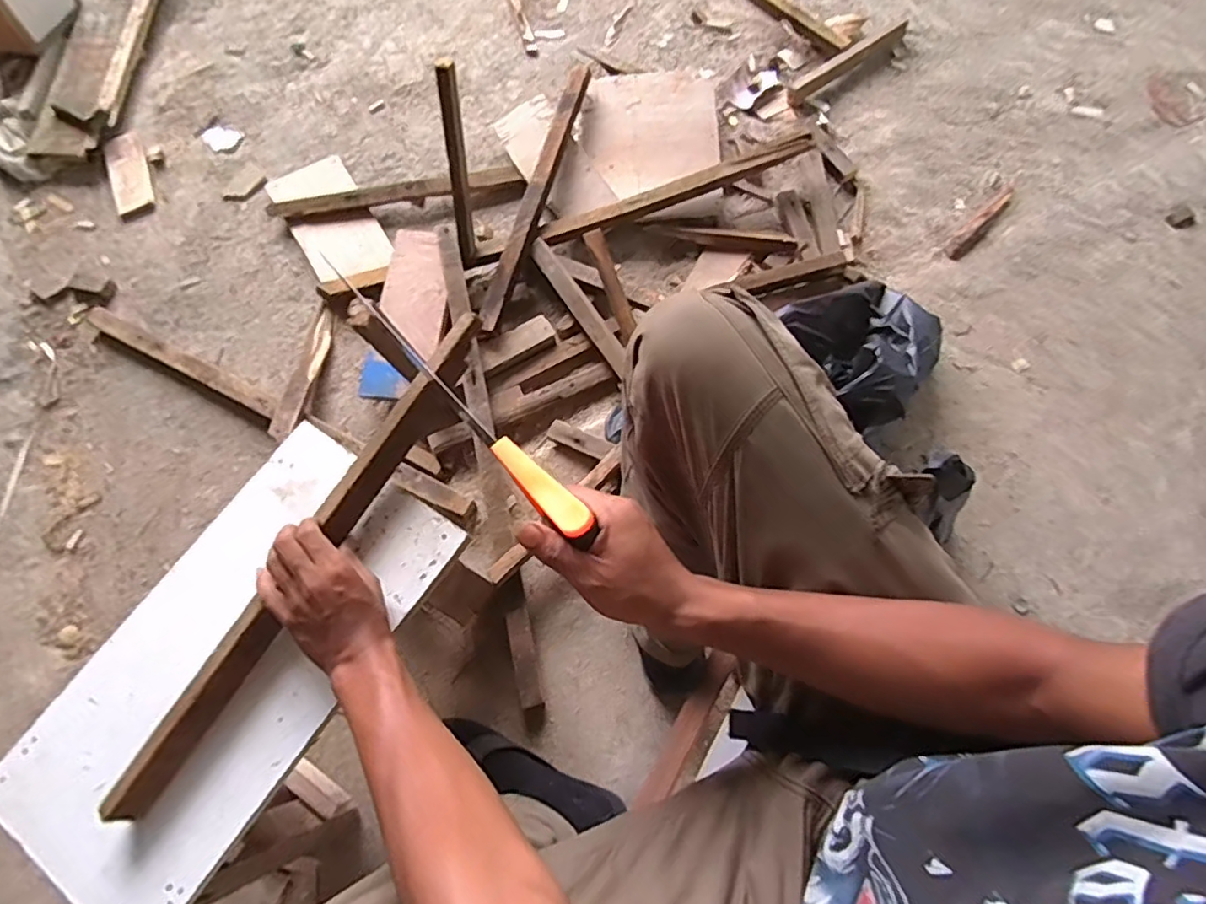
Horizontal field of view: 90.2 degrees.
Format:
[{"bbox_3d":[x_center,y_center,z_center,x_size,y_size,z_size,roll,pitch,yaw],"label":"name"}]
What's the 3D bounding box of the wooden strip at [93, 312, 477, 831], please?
[{"bbox_3d":[-0.262,0.087,0.561,0.033,0.037,0.516,30,77,9],"label":"wooden strip"}]

